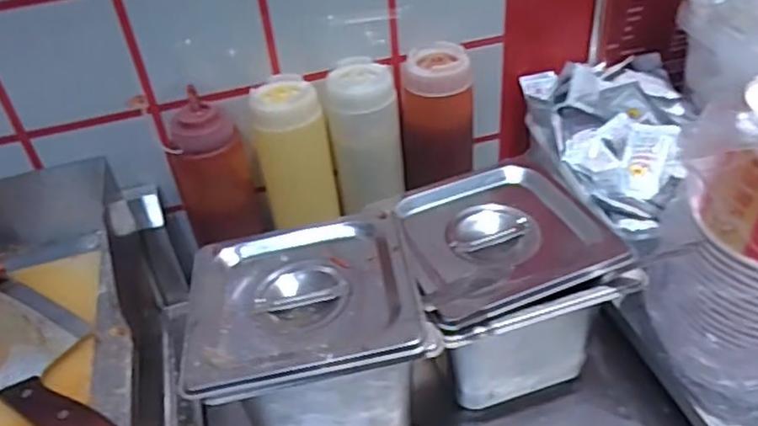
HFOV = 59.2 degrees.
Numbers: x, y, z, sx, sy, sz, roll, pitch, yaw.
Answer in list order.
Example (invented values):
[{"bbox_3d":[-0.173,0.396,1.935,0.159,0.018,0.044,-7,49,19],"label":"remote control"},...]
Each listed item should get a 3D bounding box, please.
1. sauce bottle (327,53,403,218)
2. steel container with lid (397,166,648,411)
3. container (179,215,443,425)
[{"bbox_3d":[-0.010,-0.069,0.665,0.068,0.151,0.065,-1,41,6],"label":"sauce bottle"},{"bbox_3d":[0.108,0.075,0.596,0.166,0.159,0.153,-16,41,-11],"label":"steel container with lid"},{"bbox_3d":[-0.055,0.112,0.559,0.178,0.146,0.159,-12,41,-7],"label":"container"}]

